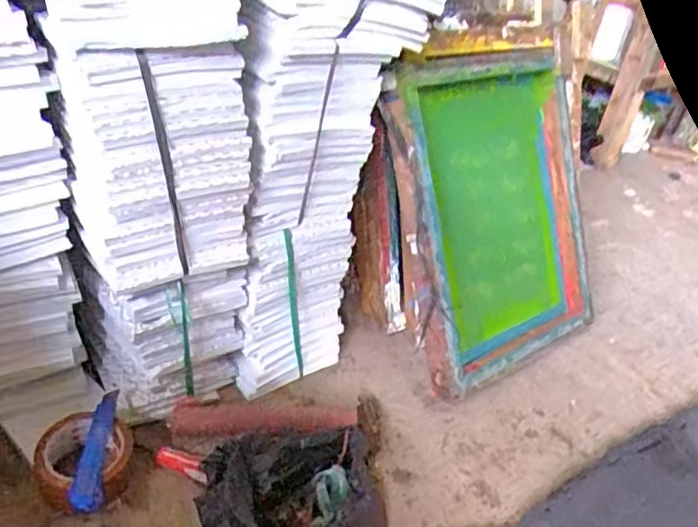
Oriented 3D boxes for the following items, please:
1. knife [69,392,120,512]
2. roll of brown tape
[{"bbox_3d":[-0.293,0.216,0.701,0.033,0.024,0.133,6,69,0],"label":"knife"},{"bbox_3d":[-0.300,0.229,0.687,0.101,0.068,0.089,-5,34,-17],"label":"roll of brown tape"}]

